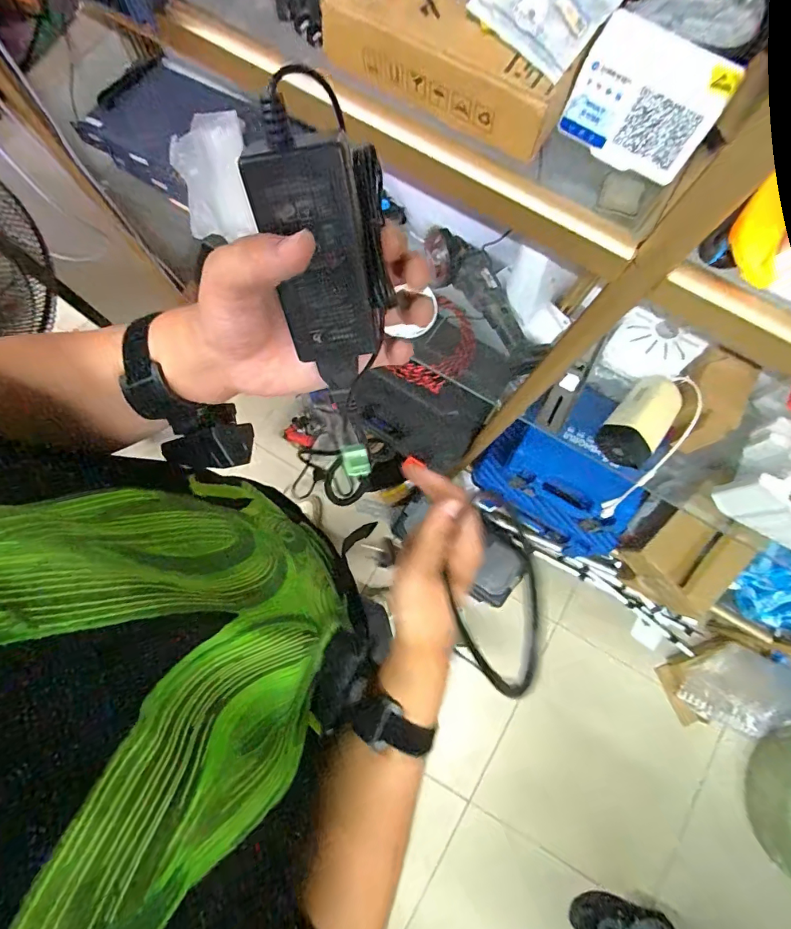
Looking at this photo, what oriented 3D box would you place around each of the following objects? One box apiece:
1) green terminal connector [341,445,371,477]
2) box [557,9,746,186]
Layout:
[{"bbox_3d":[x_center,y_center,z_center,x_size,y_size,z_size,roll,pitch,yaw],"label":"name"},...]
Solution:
[{"bbox_3d":[-0.016,-0.001,0.189,0.010,0.009,0.011,-14,79,-3],"label":"green terminal connector"},{"bbox_3d":[0.205,-0.300,0.372,0.108,0.060,0.063,31,80,5],"label":"box"}]

